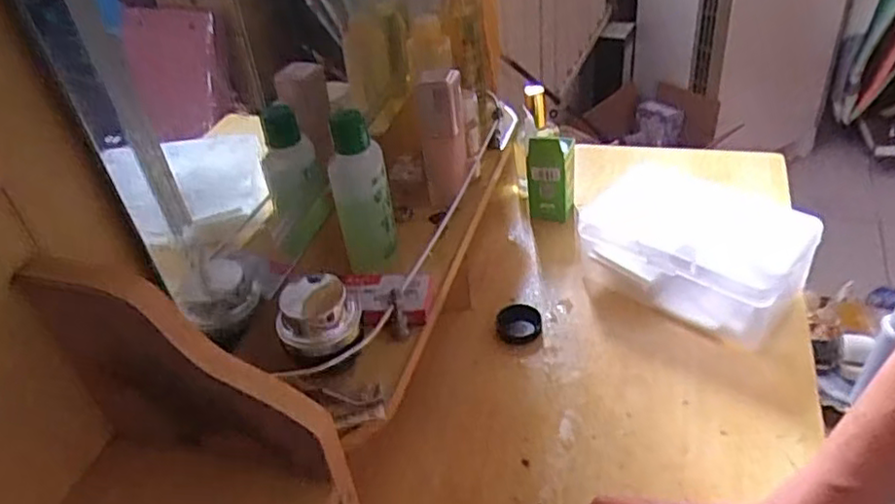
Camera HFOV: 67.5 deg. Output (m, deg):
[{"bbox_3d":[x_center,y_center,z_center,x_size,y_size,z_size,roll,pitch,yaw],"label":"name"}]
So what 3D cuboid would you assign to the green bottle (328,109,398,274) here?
[{"bbox_3d":[-0.060,-0.037,0.481,0.039,0.096,0.041,-9,39,-2],"label":"green bottle"}]

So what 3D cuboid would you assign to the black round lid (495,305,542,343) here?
[{"bbox_3d":[0.062,0.062,0.584,0.039,0.010,0.043,-6,39,2],"label":"black round lid"}]

